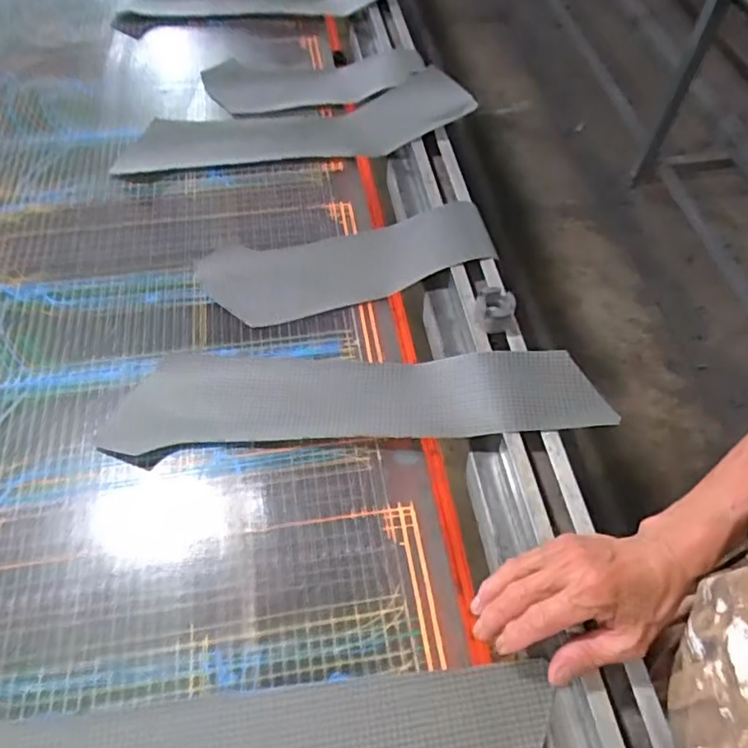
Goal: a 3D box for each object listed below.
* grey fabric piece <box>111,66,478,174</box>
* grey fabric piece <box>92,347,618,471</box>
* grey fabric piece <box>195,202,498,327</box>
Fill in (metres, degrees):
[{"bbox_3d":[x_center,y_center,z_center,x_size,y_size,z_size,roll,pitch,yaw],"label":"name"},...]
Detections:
[{"bbox_3d":[-0.106,-0.324,0.771,0.450,0.053,0.129,-4,55,10],"label":"grey fabric piece"},{"bbox_3d":[-0.020,0.019,0.549,0.450,0.051,0.108,-2,56,-4],"label":"grey fabric piece"},{"bbox_3d":[-0.027,-0.131,0.643,0.326,0.042,0.104,-11,57,-10],"label":"grey fabric piece"}]

